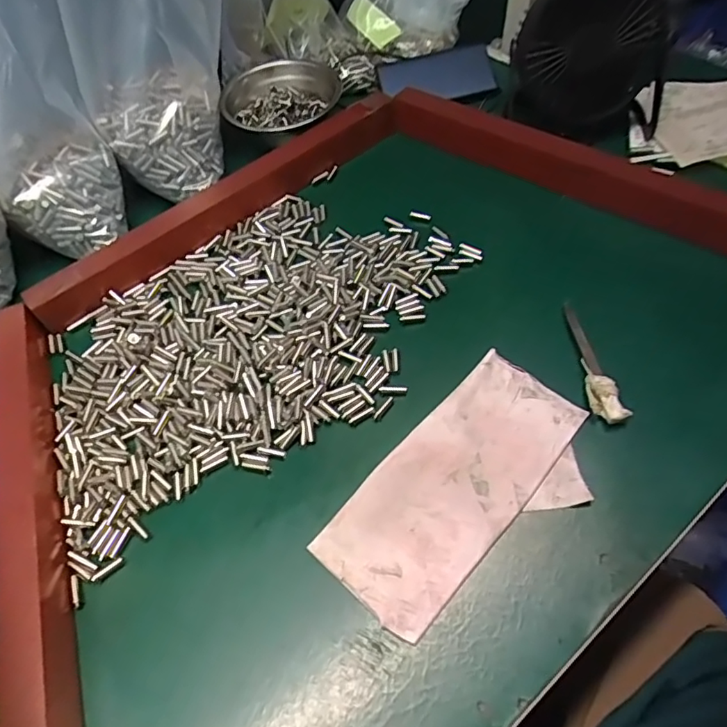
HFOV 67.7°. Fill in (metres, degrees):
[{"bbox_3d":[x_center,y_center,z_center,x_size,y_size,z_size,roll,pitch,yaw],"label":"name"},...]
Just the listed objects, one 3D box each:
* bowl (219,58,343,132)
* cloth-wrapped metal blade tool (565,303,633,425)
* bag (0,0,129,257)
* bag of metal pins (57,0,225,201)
[{"bbox_3d":[-0.091,-0.286,0.589,0.104,0.035,0.114,-2,56,3],"label":"bowl"},{"bbox_3d":[0.162,-0.003,0.394,0.020,0.018,0.101,-8,56,-2],"label":"cloth-wrapped metal blade tool"},{"bbox_3d":[-0.276,-0.202,0.449,0.113,0.195,0.099,-30,59,-15],"label":"bag"},{"bbox_3d":[-0.187,-0.293,0.507,0.089,0.204,0.170,7,57,8],"label":"bag of metal pins"}]

